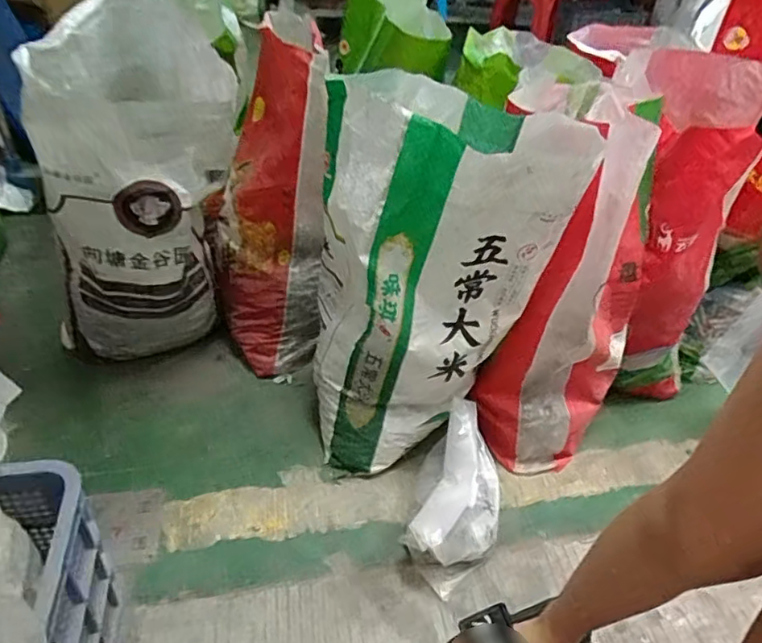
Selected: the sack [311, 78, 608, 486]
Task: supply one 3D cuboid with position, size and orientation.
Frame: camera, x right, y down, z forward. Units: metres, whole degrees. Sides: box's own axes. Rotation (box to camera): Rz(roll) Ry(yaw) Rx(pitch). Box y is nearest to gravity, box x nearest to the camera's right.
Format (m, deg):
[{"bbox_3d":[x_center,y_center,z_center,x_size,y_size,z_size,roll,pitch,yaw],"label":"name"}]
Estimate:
[{"bbox_3d":[0.070,-0.044,0.898,0.304,0.590,0.202,-9,42,-19],"label":"sack"}]

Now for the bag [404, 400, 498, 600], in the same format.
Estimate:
[{"bbox_3d":[0.127,0.269,0.911,0.130,0.118,0.285,12,57,6],"label":"bag"}]

